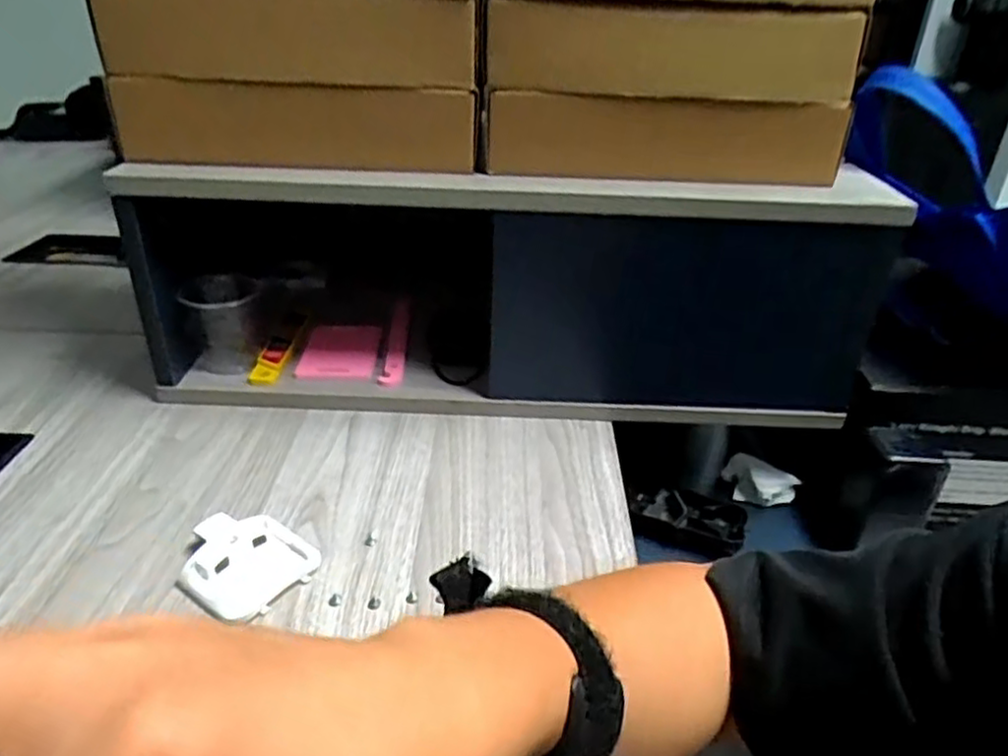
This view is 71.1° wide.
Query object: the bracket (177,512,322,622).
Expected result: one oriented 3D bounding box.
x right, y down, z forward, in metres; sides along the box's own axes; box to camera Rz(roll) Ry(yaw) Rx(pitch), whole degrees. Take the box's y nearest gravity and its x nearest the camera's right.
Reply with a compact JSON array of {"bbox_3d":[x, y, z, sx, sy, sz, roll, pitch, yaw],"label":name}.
[{"bbox_3d":[-0.169,0.117,0.461,0.079,0.019,0.071,21,35,28],"label":"bracket"}]

